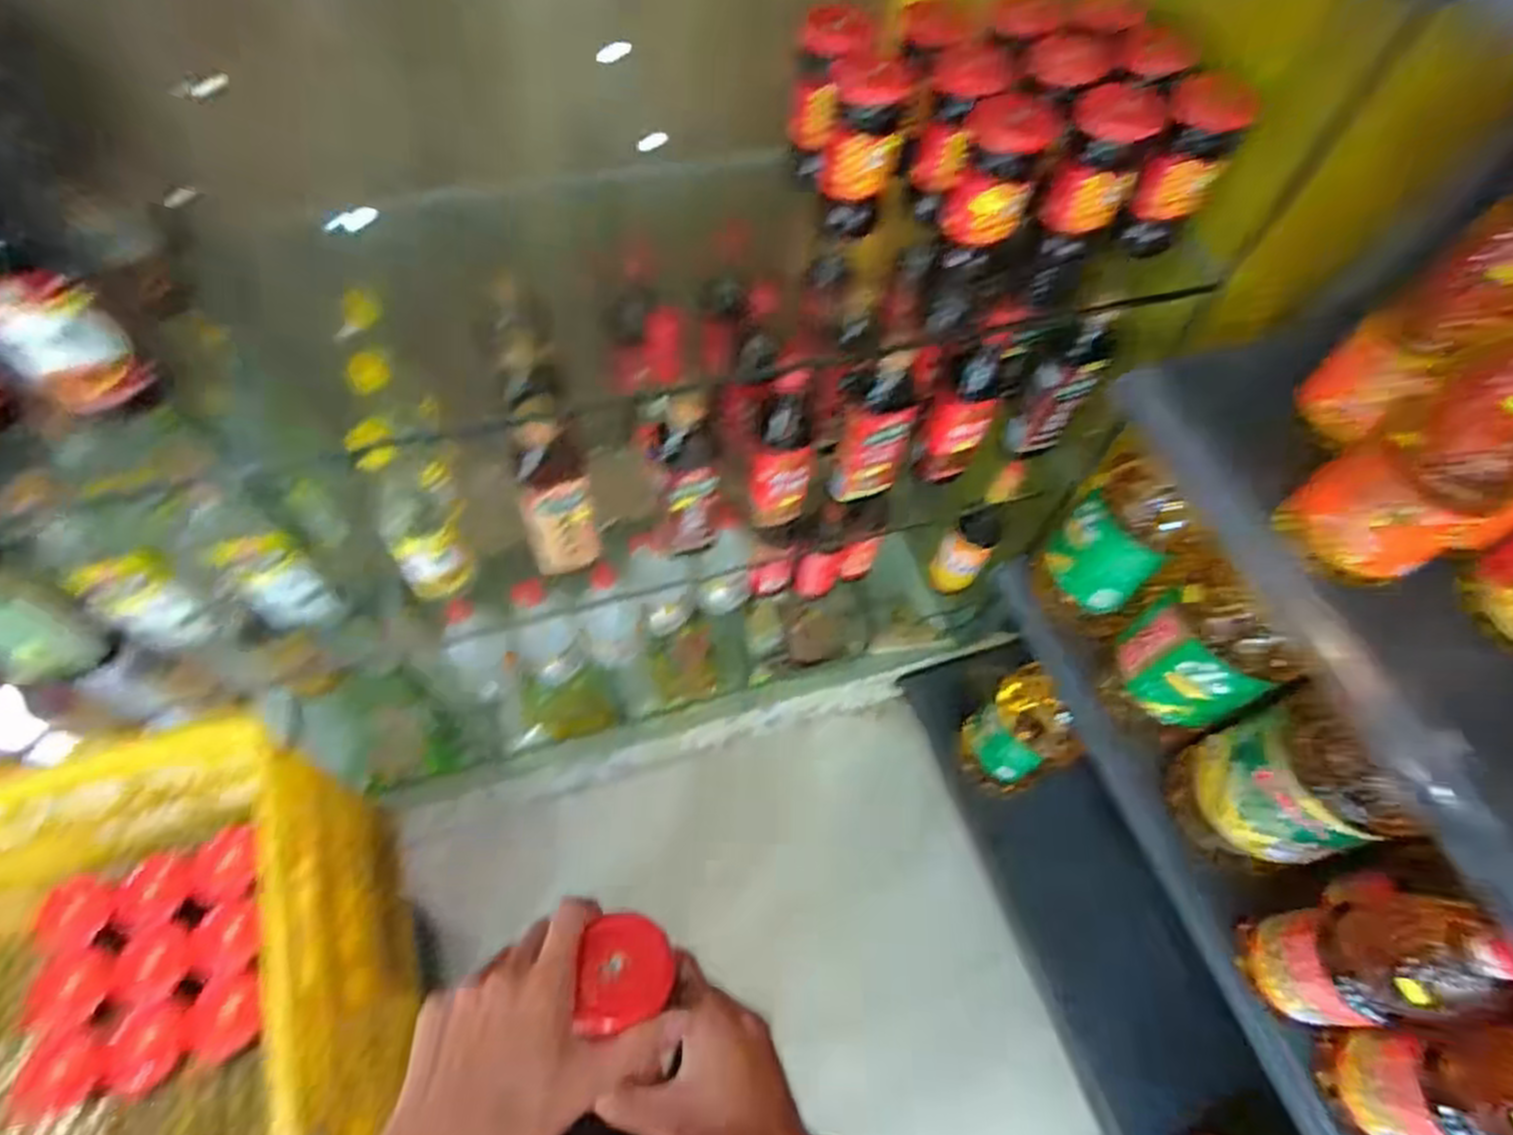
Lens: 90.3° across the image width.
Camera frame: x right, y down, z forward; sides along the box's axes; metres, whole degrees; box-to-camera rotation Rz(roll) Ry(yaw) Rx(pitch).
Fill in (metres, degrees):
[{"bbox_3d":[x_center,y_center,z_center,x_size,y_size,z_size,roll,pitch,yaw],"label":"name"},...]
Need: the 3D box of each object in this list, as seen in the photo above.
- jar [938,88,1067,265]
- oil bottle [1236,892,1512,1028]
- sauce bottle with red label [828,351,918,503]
[{"bbox_3d":[0.200,-0.325,0.639,0.067,0.113,0.079,20,60,8],"label":"jar"},{"bbox_3d":[0.615,0.370,0.719,0.122,0.316,0.112,-6,60,-8],"label":"oil bottle"},{"bbox_3d":[0.137,-0.162,0.848,0.071,0.202,0.072,16,59,5],"label":"sauce bottle with red label"}]

